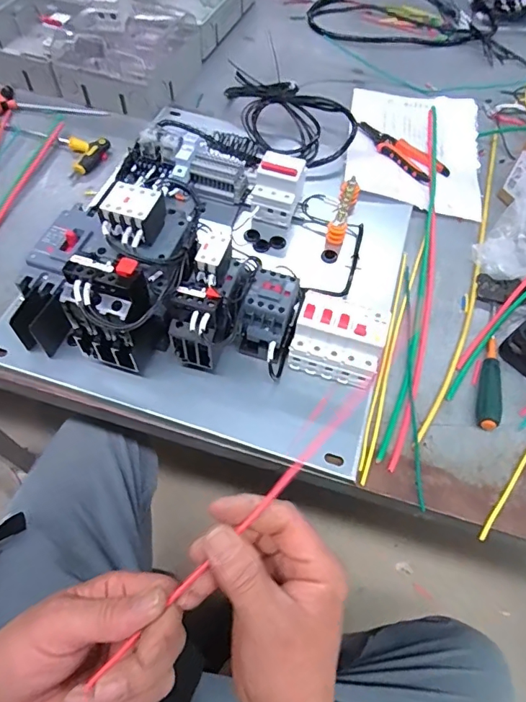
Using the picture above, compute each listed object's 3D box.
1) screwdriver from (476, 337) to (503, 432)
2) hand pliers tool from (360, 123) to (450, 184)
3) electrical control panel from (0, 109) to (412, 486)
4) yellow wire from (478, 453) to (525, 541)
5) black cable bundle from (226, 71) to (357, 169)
[{"bbox_3d":[0.256,0.036,0.515,0.023,0.016,0.114,18,59,8],"label":"screwdriver"},{"bbox_3d":[0.216,-0.317,0.726,0.059,0.013,0.160,-31,65,-20],"label":"hand pliers tool"},{"bbox_3d":[-0.030,-0.141,0.533,0.452,0.144,0.449,16,59,7],"label":"electrical control panel"},{"bbox_3d":[0.260,0.127,0.469,0.007,0.004,0.159,37,64,18],"label":"yellow wire"},{"bbox_3d":[0.046,-0.377,0.728,0.169,0.064,0.226,-13,60,-10],"label":"black cable bundle"}]

